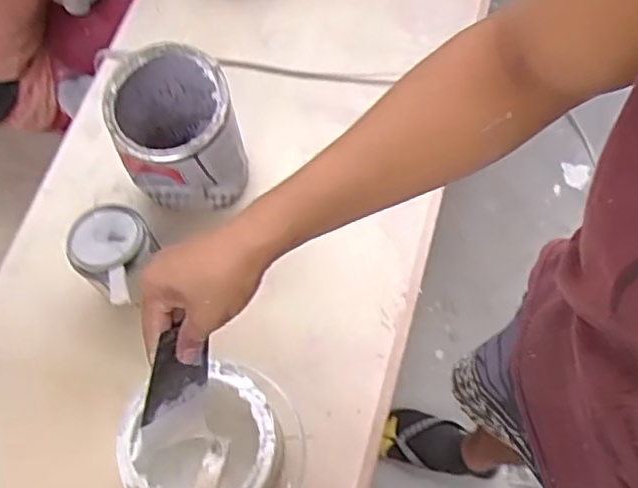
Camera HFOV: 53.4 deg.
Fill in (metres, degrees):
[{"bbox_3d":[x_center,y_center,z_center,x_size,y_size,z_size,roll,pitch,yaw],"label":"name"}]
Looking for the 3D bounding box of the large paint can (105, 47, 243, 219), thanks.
[{"bbox_3d":[-0.197,-0.152,0.891,0.154,0.216,0.162,0,70,-1],"label":"large paint can"}]

